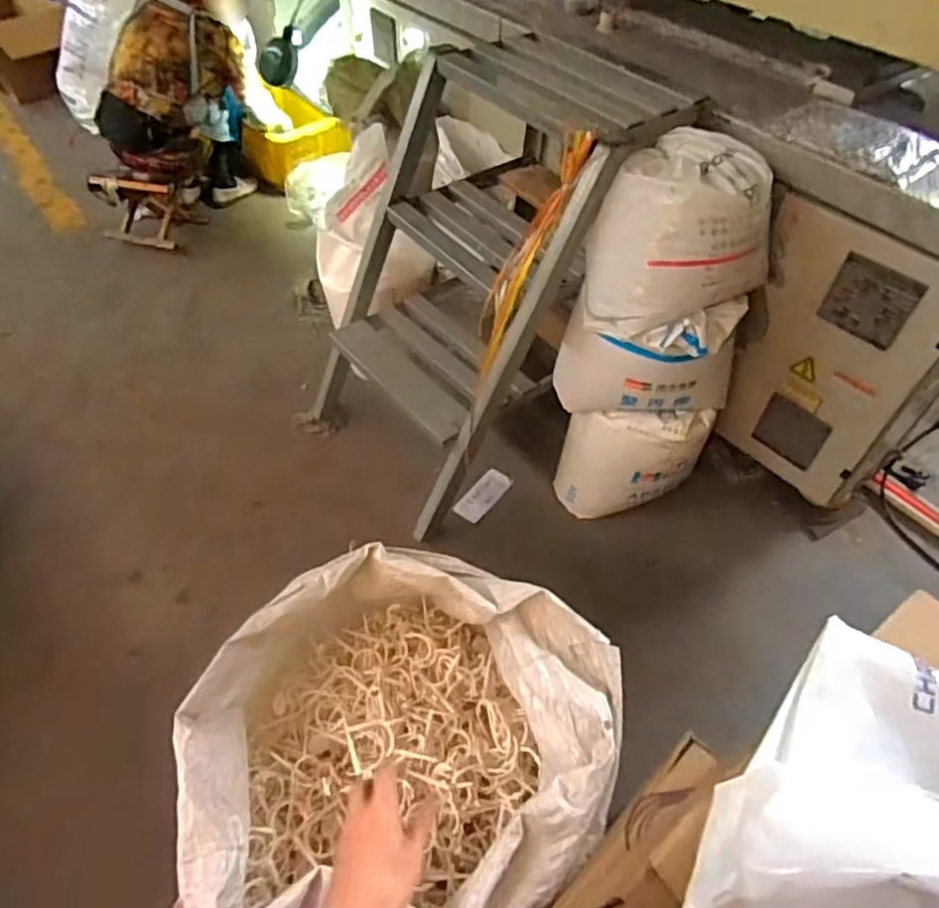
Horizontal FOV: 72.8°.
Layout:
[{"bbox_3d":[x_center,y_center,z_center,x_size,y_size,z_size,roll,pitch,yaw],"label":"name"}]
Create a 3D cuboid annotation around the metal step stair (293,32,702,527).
[{"bbox_3d":[-0.028,-0.422,1.591,0.746,0.956,0.635,-26,56,-21],"label":"metal step stair"}]

